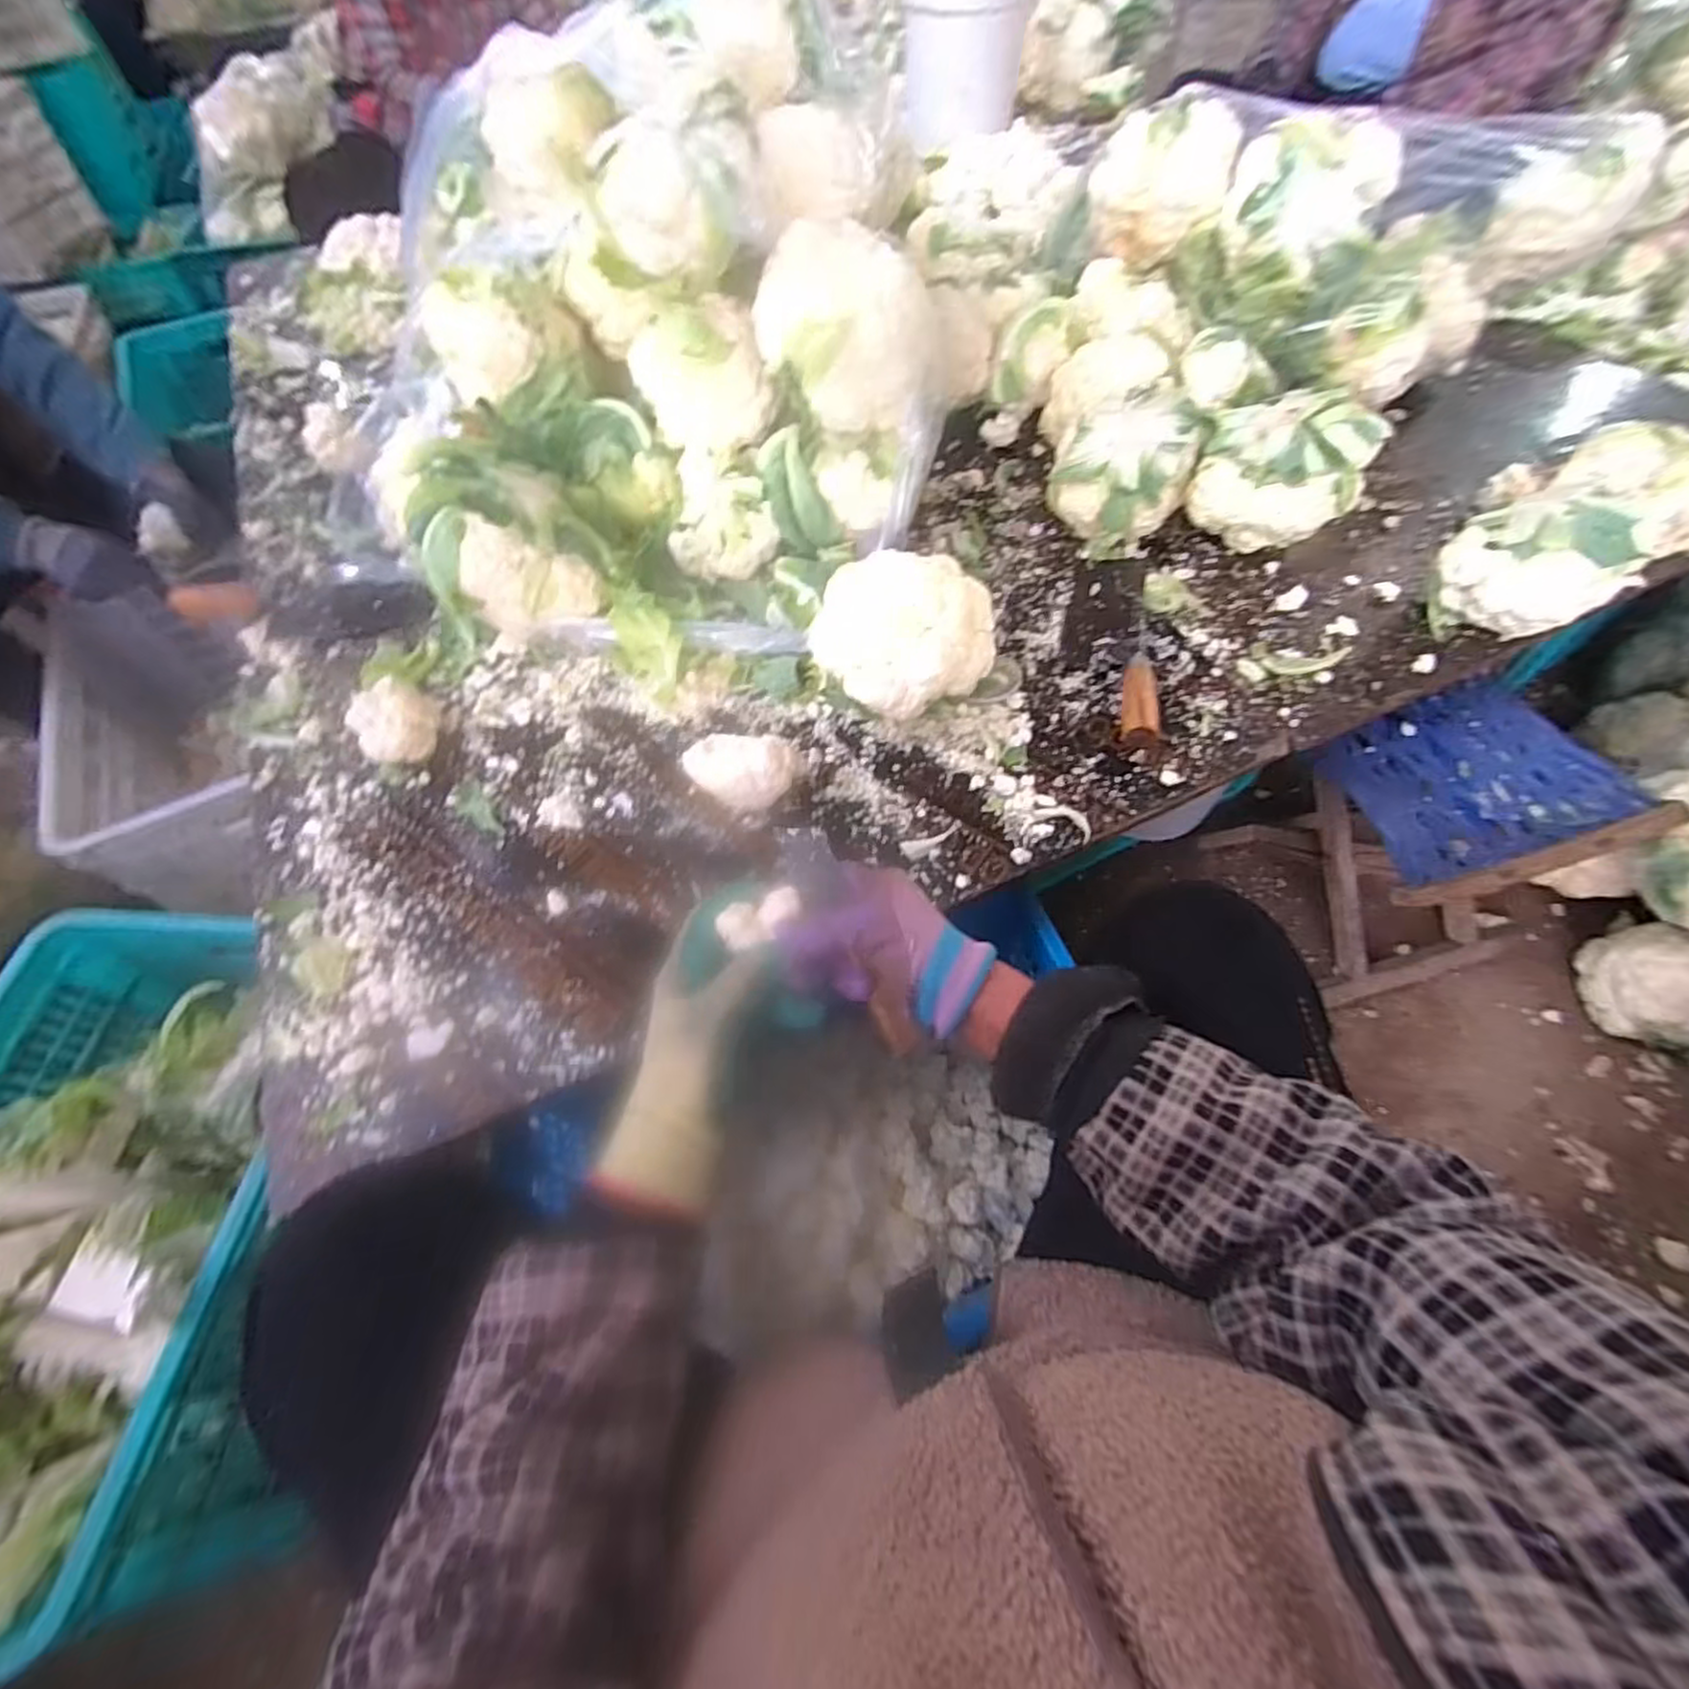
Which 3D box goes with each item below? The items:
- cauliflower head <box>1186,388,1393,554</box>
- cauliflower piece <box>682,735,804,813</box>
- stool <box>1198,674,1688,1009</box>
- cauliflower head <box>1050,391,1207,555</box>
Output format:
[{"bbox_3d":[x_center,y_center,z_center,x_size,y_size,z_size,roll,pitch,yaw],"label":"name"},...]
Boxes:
[{"bbox_3d":[0.468,-0.403,0.791,0.161,0.110,0.128,37,66,23],"label":"cauliflower head"},{"bbox_3d":[-0.087,-0.068,0.650,0.101,0.061,0.071,-9,58,-3],"label":"cauliflower piece"},{"bbox_3d":[0.678,0.004,0.880,0.329,0.267,0.252,-16,58,-7],"label":"stool"},{"bbox_3d":[0.308,-0.412,0.826,0.148,0.117,0.127,18,60,14],"label":"cauliflower head"}]

